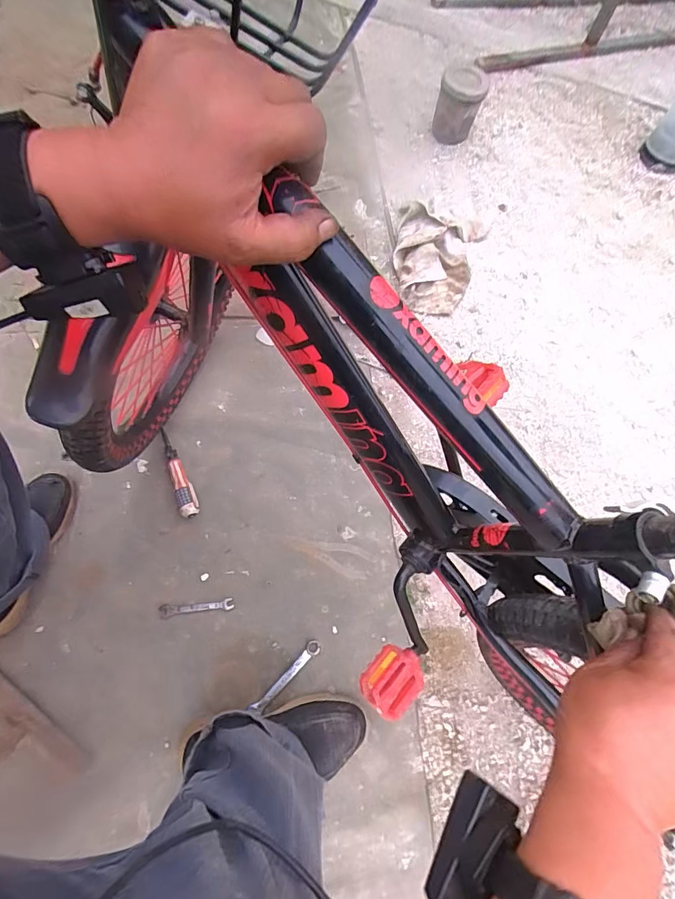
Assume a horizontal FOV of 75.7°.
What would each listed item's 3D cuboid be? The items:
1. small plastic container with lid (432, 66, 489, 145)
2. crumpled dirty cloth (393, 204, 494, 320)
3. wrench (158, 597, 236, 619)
[{"bbox_3d":[0.295,-0.831,1.060,0.102,0.141,0.095,17,69,5],"label":"small plastic container with lid"},{"bbox_3d":[0.228,-0.449,0.996,0.200,0.070,0.302,17,69,5],"label":"crumpled dirty cloth"},{"bbox_3d":[-0.235,0.264,0.723,0.119,0.004,0.022,-6,69,-4],"label":"wrench"}]

